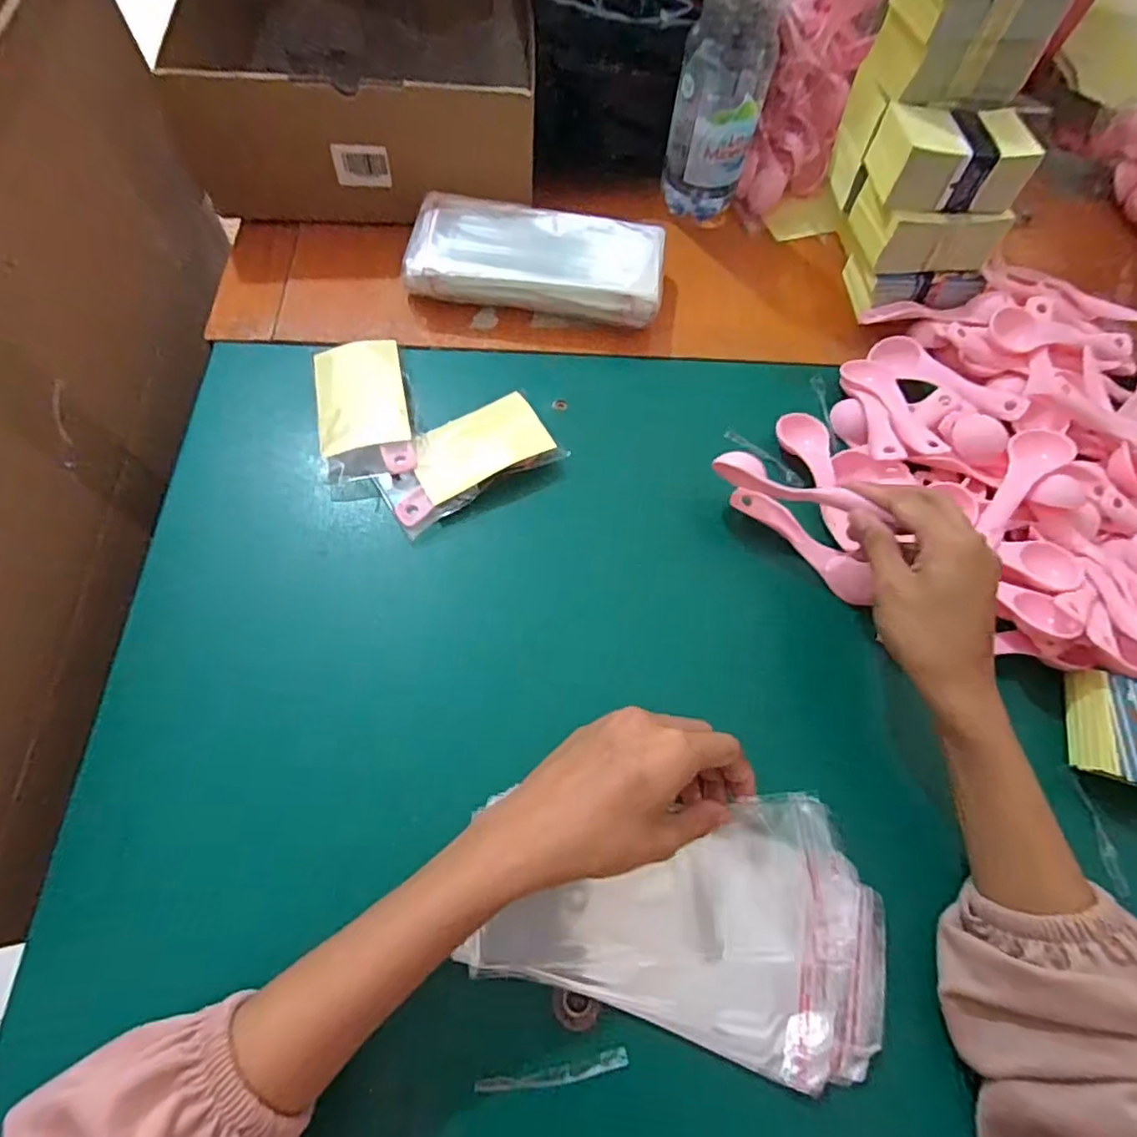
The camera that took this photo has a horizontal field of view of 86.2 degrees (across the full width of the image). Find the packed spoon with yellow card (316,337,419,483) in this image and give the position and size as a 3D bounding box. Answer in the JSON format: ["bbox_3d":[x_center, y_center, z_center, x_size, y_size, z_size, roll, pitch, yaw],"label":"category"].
[{"bbox_3d":[-0.142,-0.113,0.421,0.061,0.015,0.105,-9,67,-9],"label":"packed spoon with yellow card"}]

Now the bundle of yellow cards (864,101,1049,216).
[{"bbox_3d":[0.277,-0.298,0.441,0.094,0.041,0.070,0,66,-5],"label":"bundle of yellow cards"}]

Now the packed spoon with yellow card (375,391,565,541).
[{"bbox_3d":[-0.069,-0.073,0.413,0.117,0.014,0.060,-30,71,-17],"label":"packed spoon with yellow card"}]

